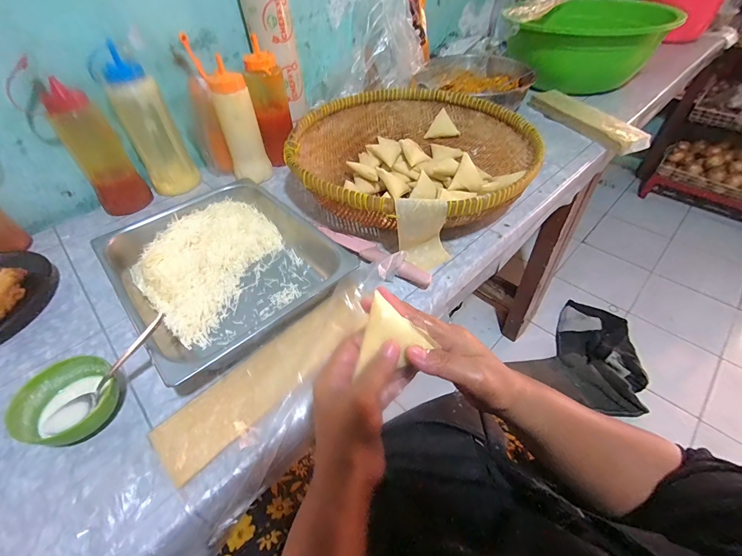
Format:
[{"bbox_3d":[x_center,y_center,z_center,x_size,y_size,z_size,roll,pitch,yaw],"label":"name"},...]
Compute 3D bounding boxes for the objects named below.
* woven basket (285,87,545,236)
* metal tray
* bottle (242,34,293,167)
[{"bbox_3d":[0.075,-0.228,0.649,0.418,0.091,0.426,-1,46,1],"label":"woven basket"},{"bbox_3d":[-0.210,-0.023,0.503,0.263,0.052,0.302,-34,54,-27],"label":"metal tray"},{"bbox_3d":[-0.201,-0.339,0.702,0.066,0.198,0.069,-2,46,1],"label":"bottle"}]

